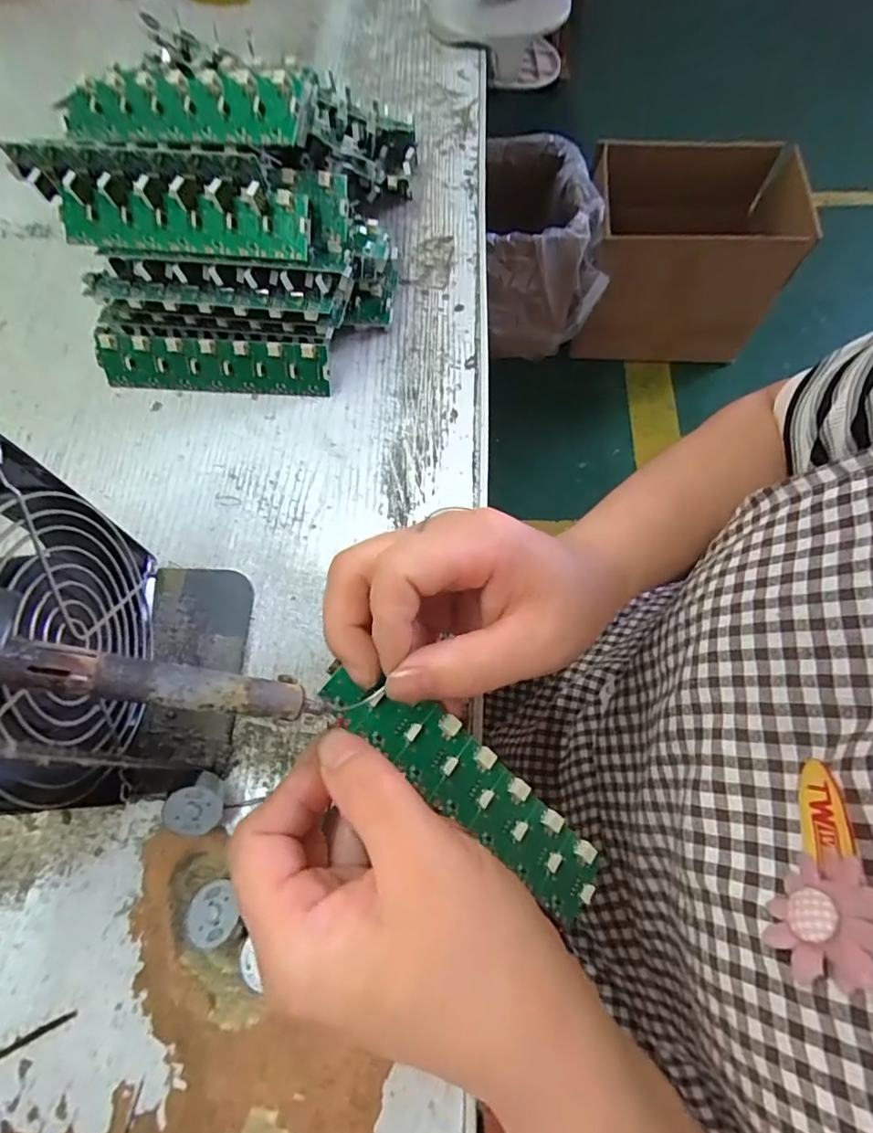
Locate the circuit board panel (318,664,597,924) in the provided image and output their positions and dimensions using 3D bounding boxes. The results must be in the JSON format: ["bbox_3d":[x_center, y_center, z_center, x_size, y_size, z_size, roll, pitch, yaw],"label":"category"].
[{"bbox_3d":[0.013,0.085,0.209,0.133,0.005,0.029,41,72,-7],"label":"circuit board panel"}]

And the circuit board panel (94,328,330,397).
[{"bbox_3d":[-0.132,-0.120,0.318,0.134,0.032,0.005,4,39,0],"label":"circuit board panel"}]

